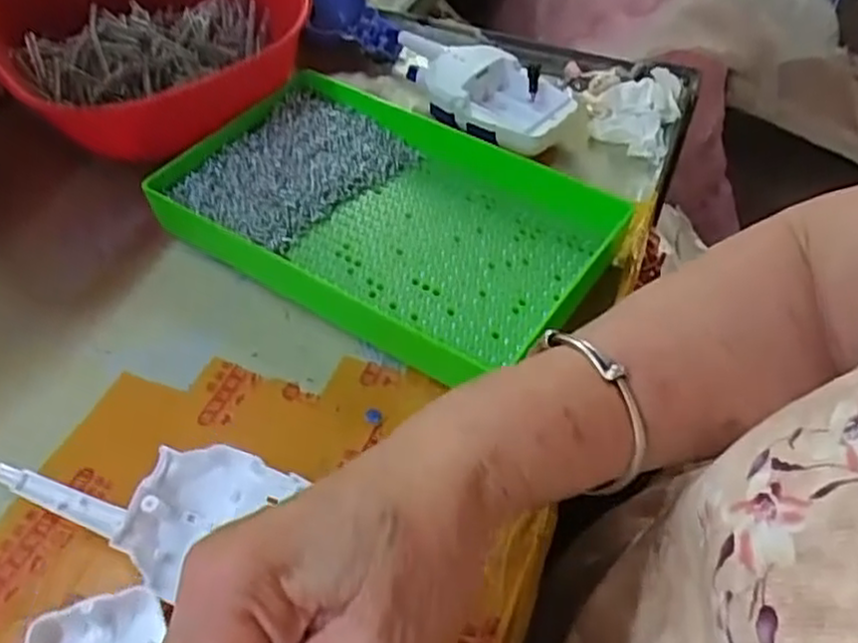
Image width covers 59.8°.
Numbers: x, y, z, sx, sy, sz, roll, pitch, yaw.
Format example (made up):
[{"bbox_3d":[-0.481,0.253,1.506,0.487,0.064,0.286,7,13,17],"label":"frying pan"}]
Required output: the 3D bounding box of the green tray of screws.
[{"bbox_3d":[-0.025,-0.060,0.433,0.243,0.036,0.157,27,56,22],"label":"green tray of screws"}]

